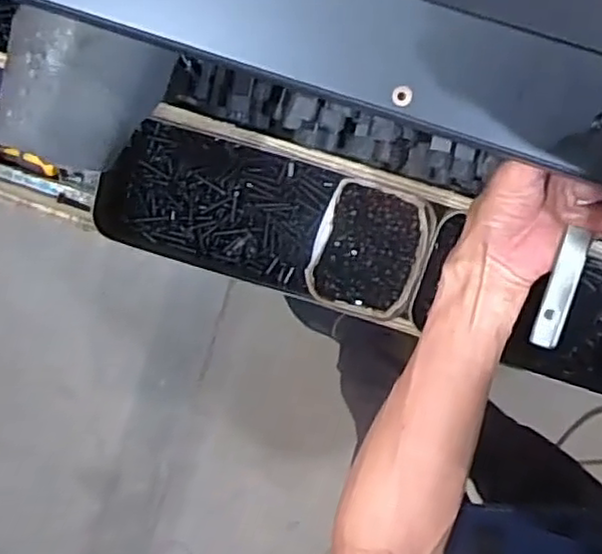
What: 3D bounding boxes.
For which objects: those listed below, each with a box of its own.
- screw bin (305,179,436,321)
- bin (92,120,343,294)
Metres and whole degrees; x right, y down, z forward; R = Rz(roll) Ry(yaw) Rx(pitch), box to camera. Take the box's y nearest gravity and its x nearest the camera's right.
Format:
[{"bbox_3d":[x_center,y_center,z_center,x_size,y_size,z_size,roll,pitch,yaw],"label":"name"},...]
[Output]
[{"bbox_3d":[0.066,-0.026,0.669,0.104,0.038,0.121,15,100,0],"label":"screw bin"},{"bbox_3d":[-0.084,-0.070,0.681,0.214,0.049,0.125,16,100,0],"label":"bin"}]

